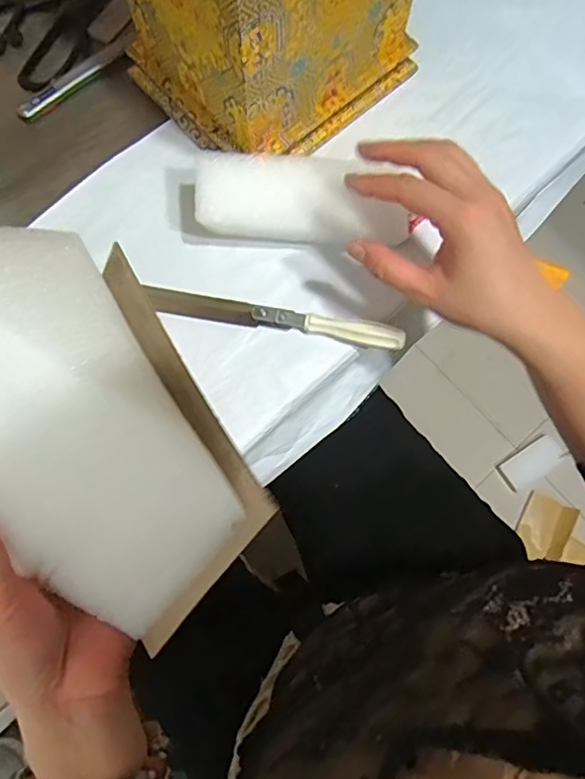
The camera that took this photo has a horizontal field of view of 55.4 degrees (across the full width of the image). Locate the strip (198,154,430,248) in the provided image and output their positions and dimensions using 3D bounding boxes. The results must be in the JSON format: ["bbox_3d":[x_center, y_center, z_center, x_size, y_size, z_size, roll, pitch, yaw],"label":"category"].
[{"bbox_3d":[0.010,-0.147,0.433,0.164,0.031,0.059,7,76,-8],"label":"strip"}]

